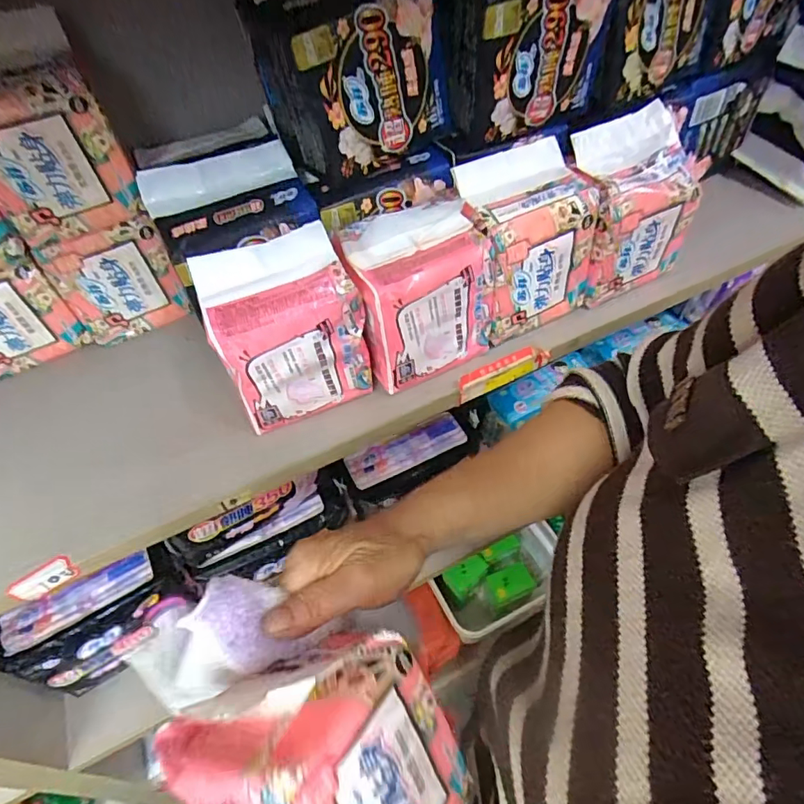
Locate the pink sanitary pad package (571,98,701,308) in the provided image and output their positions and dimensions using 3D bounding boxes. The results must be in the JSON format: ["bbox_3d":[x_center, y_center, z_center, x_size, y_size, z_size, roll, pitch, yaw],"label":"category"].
[{"bbox_3d":[0.185,-0.158,0.421,0.092,0.126,0.060,-25,52,-15],"label":"pink sanitary pad package"}]

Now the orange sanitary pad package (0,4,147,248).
[{"bbox_3d":[-0.258,-0.195,0.370,0.104,0.129,0.053,-21,51,-12],"label":"orange sanitary pad package"}]

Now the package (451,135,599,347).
[{"bbox_3d":[0.091,-0.124,0.409,0.105,0.115,0.074,-25,52,-15],"label":"package"}]

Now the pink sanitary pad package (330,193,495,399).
[{"bbox_3d":[0.010,-0.082,0.385,0.096,0.101,0.084,-20,51,-11],"label":"pink sanitary pad package"}]

